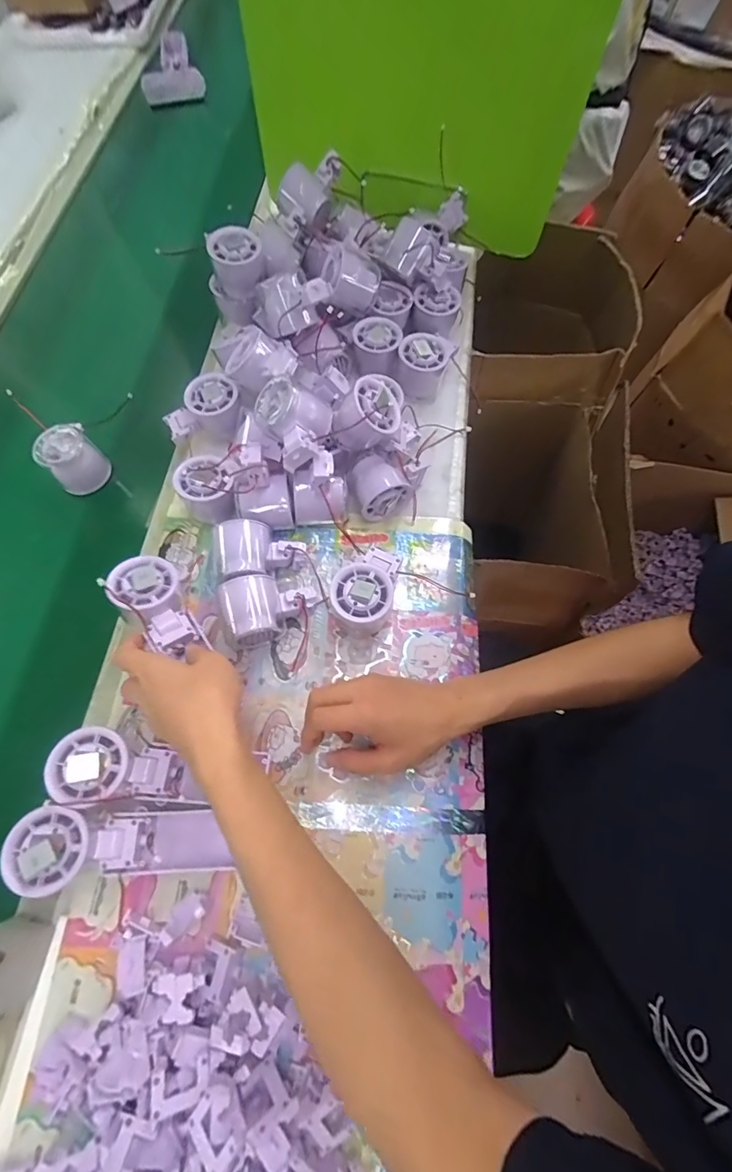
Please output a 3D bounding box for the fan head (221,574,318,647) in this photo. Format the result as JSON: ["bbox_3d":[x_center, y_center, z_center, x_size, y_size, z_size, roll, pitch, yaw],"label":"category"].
[{"bbox_3d":[-0.095,0.023,0.432,0.081,0.055,0.057,-18,69,-6],"label":"fan head"}]

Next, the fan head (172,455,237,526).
[{"bbox_3d":[-0.162,-0.102,0.471,0.059,0.047,0.053,-3,69,-1],"label":"fan head"}]

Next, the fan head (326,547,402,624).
[{"bbox_3d":[0.000,0.002,0.441,0.058,0.055,0.083,15,69,6],"label":"fan head"}]

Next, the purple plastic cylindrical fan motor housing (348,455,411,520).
[{"bbox_3d":[0.016,-0.105,0.483,0.056,0.051,0.059,-13,69,-5],"label":"purple plastic cylindrical fan motor housing"}]

